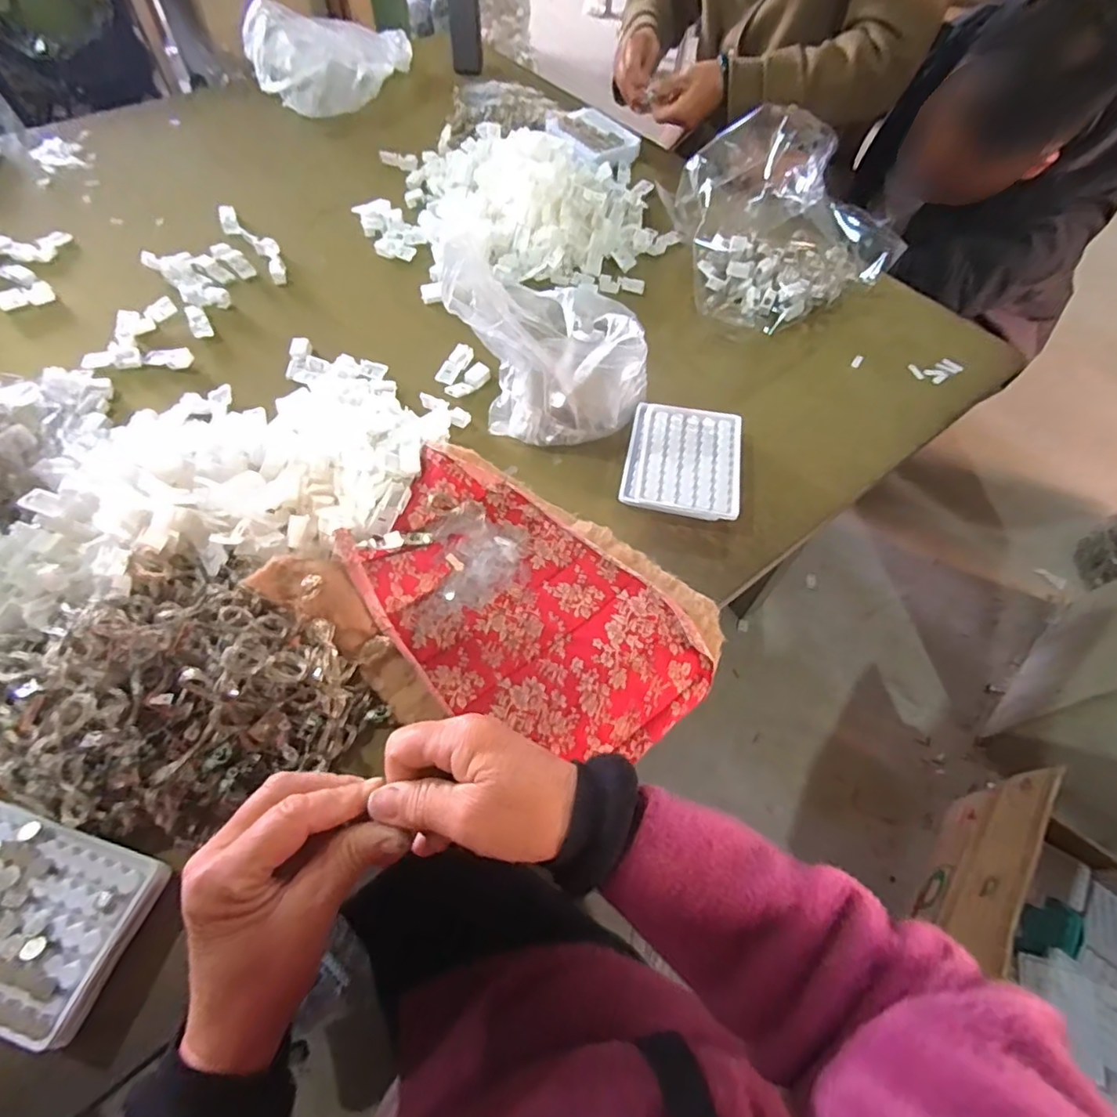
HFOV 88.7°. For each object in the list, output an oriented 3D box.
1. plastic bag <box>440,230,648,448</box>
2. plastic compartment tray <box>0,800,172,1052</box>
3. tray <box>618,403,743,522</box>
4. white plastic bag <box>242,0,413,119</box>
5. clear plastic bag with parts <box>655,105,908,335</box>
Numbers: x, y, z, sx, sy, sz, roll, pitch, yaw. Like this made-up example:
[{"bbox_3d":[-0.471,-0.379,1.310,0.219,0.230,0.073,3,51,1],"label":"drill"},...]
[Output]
[{"bbox_3d":[-0.004,-0.204,0.539,0.181,0.157,0.117,10,59,3],"label":"plastic bag"},{"bbox_3d":[-0.318,0.210,0.337,0.130,0.016,0.093,16,59,7],"label":"plastic compartment tray"},{"bbox_3d":[0.121,-0.095,0.559,0.106,0.018,0.129,11,59,4],"label":"tray"},{"bbox_3d":[-0.352,-0.825,0.926,0.123,0.126,0.280,23,60,11],"label":"white plastic bag"},{"bbox_3d":[0.284,-0.422,0.683,0.287,0.158,0.205,-21,62,-15],"label":"clear plastic bag with parts"}]

